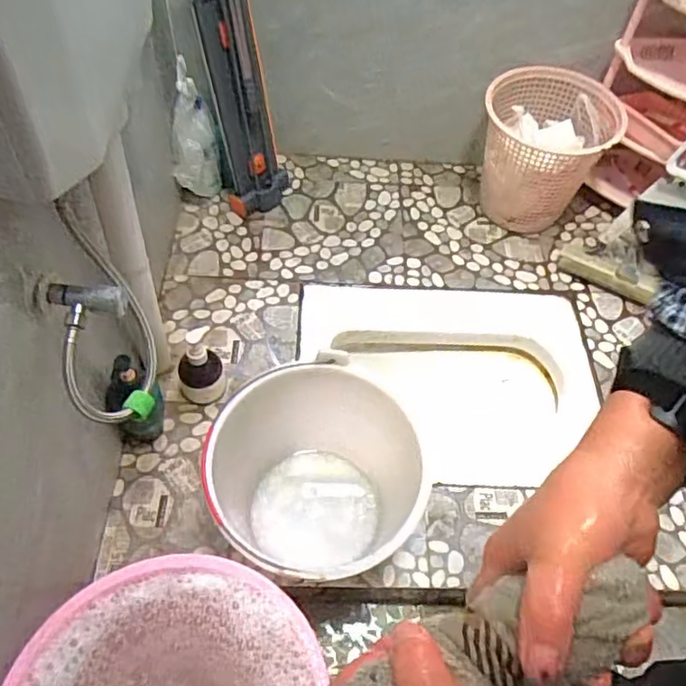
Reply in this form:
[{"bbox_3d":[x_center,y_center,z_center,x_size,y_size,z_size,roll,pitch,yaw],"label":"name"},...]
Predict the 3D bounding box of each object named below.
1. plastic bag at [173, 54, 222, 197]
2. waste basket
[{"bbox_3d":[-0.288,-0.393,1.154,0.089,0.263,0.047,-8,56,-9],"label":"plastic bag"},{"bbox_3d":[0.408,-0.383,1.255,0.255,0.258,0.249,13,55,5],"label":"waste basket"}]

